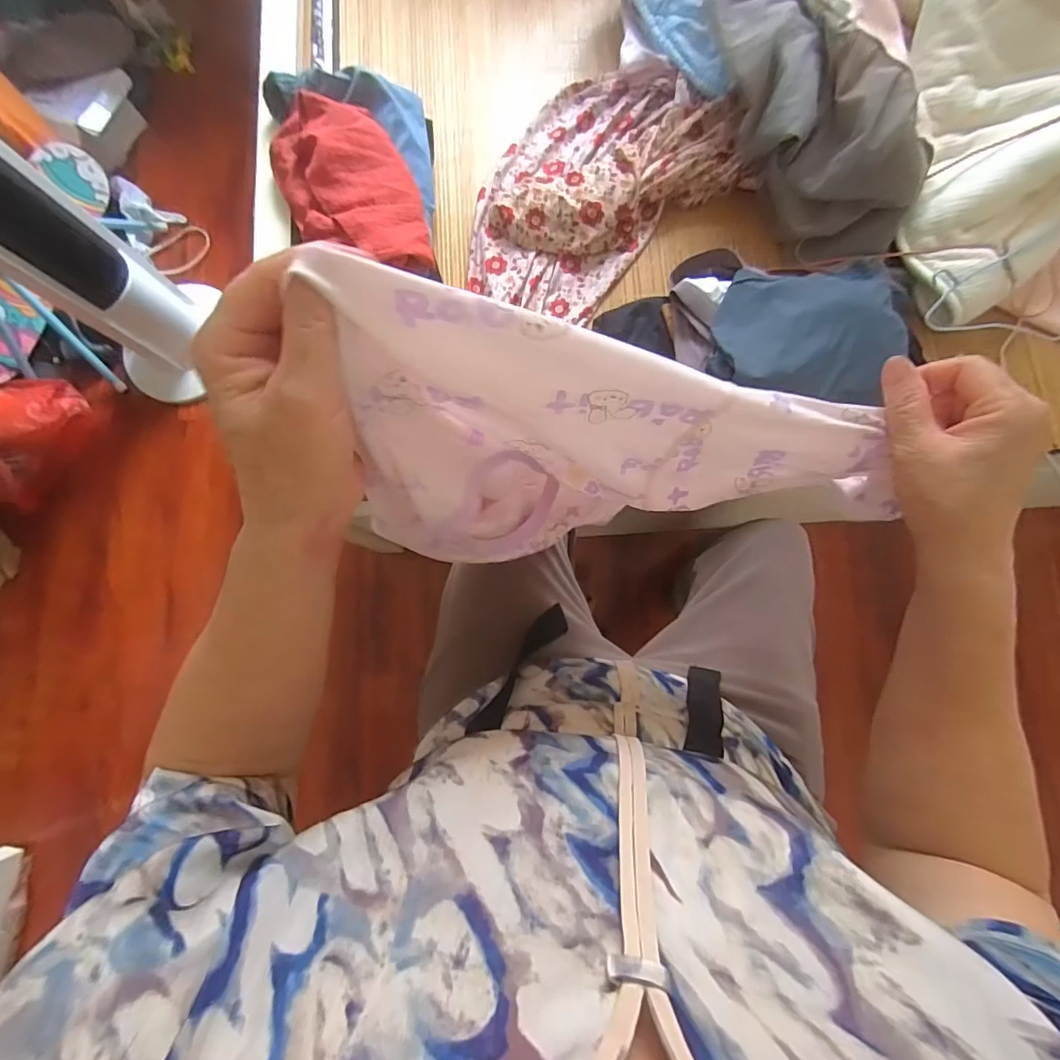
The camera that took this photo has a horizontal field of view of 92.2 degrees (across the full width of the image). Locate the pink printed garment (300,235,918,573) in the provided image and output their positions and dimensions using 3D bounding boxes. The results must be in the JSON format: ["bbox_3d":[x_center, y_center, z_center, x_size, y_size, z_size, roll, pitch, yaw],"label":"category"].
[{"bbox_3d":[0.069,-0.030,0.317,0.314,0.264,0.095,5,82,5],"label":"pink printed garment"}]

